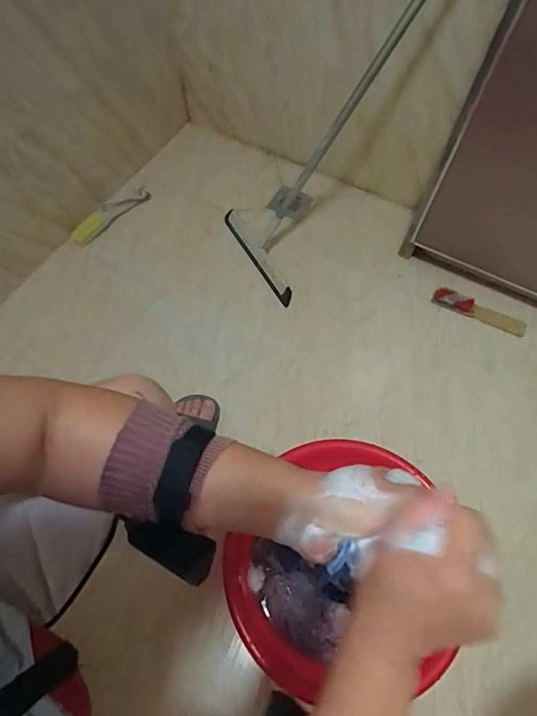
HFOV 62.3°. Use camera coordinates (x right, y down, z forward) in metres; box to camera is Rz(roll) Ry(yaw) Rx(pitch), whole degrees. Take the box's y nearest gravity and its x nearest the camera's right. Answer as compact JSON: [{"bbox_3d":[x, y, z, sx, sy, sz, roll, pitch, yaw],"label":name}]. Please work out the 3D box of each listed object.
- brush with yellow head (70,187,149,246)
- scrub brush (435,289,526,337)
[{"bbox_3d":[-0.414,-0.377,1.168,0.060,0.028,0.238,39,69,18],"label":"brush with yellow head"},{"bbox_3d":[0.490,-0.112,1.028,0.212,0.021,0.048,24,66,13],"label":"scrub brush"}]

